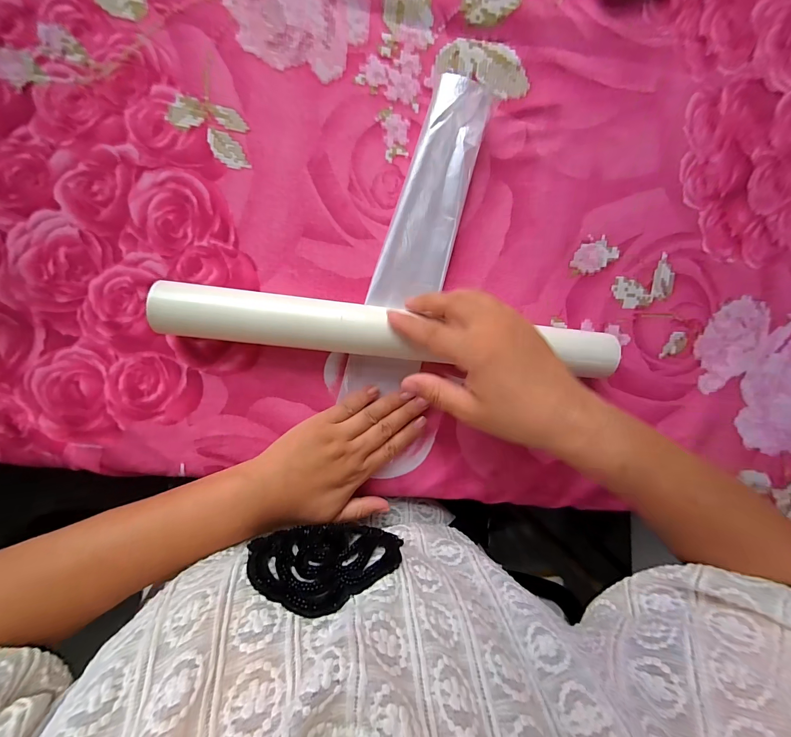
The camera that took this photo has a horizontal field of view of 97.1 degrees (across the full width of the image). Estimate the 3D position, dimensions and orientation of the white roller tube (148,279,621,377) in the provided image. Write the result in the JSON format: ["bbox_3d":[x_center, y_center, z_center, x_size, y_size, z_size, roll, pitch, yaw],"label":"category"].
[{"bbox_3d":[0.004,-0.027,0.273,0.355,0.039,0.039,5,96,-6],"label":"white roller tube"}]

